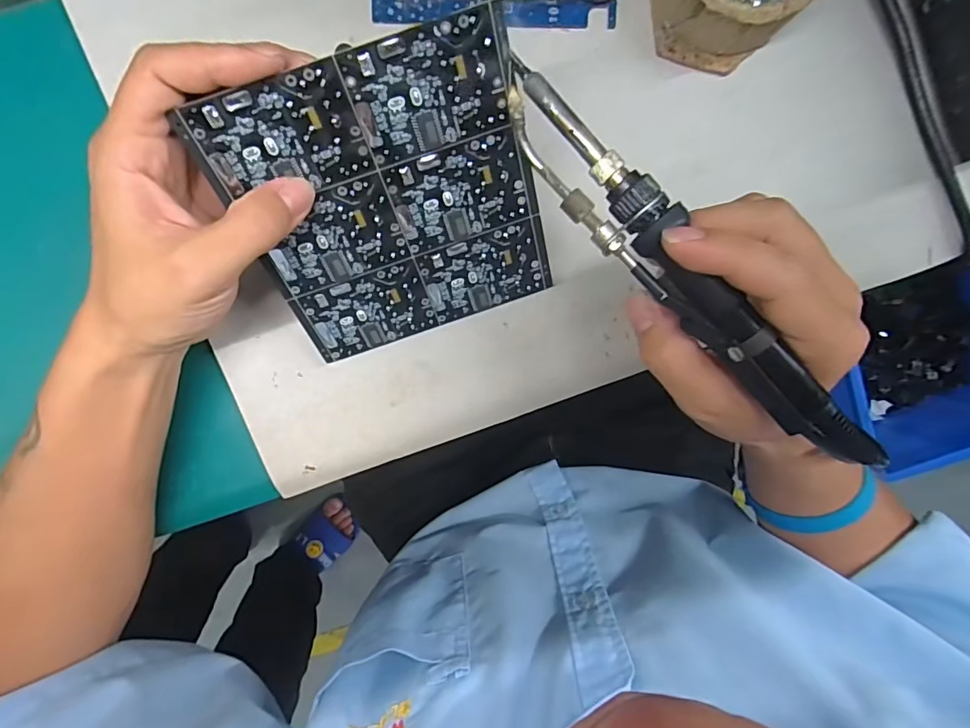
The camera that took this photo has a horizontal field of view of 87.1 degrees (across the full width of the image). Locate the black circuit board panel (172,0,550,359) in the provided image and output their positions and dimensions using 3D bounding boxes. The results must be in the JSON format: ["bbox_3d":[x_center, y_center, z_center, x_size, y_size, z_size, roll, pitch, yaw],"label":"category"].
[{"bbox_3d":[-0.043,-0.071,0.247,0.133,0.004,0.139,-19,133,0],"label":"black circuit board panel"}]

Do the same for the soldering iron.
[{"bbox_3d":[0.079,-0.032,0.203,0.029,0.017,0.204,-43,93,1],"label":"soldering iron"}]

